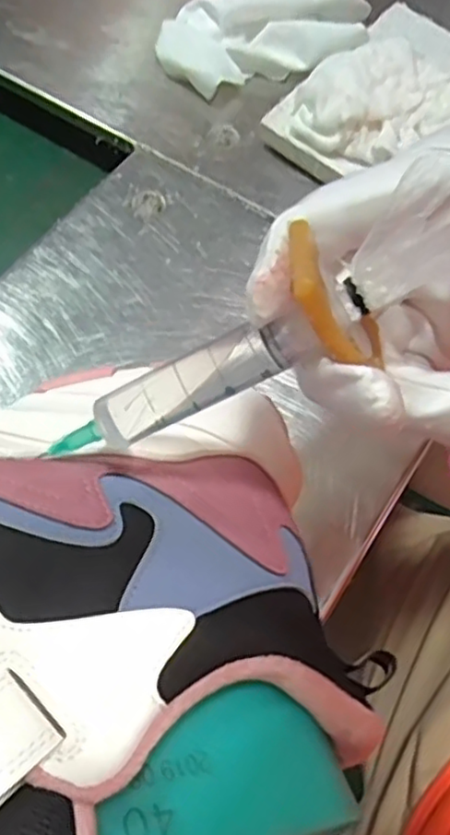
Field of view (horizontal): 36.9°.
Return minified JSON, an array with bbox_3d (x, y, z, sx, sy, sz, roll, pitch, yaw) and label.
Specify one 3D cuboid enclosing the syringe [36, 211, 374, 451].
[{"bbox_3d":[-0.008,-0.012,0.190,0.097,0.024,0.025,-25,61,24],"label":"syringe"}]

